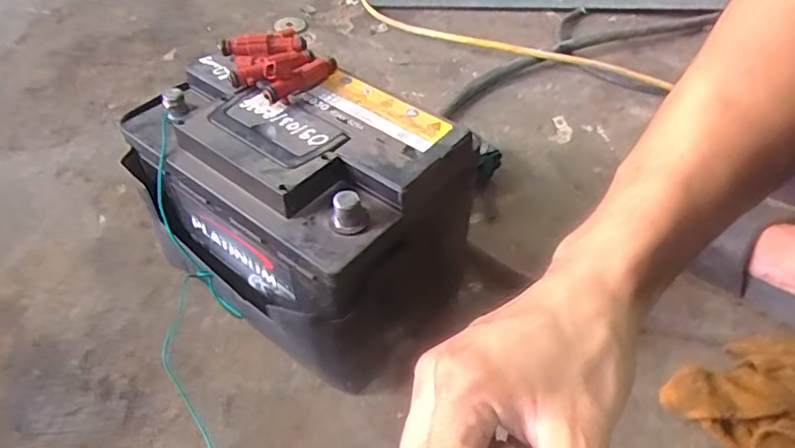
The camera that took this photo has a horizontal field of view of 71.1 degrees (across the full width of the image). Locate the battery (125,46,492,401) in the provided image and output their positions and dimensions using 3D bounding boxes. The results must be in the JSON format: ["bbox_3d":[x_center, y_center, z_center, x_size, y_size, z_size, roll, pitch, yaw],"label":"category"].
[{"bbox_3d":[-0.081,-0.013,0.485,0.261,0.190,0.188,34,54,26],"label":"battery"}]

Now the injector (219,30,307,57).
[{"bbox_3d":[-0.114,-0.150,0.467,0.072,0.016,0.021,-1,47,-4],"label":"injector"}]

